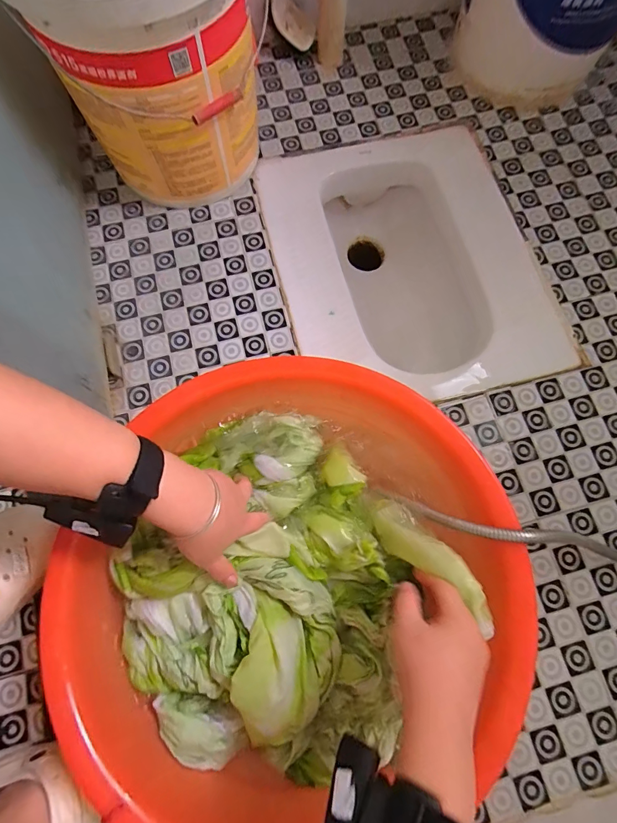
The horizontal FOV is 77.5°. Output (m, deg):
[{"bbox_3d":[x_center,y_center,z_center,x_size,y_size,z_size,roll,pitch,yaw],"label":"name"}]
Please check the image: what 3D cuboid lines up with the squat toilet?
[{"bbox_3d":[0.176,-0.240,0.755,0.399,0.207,0.528,-17,74,-3],"label":"squat toilet"}]

